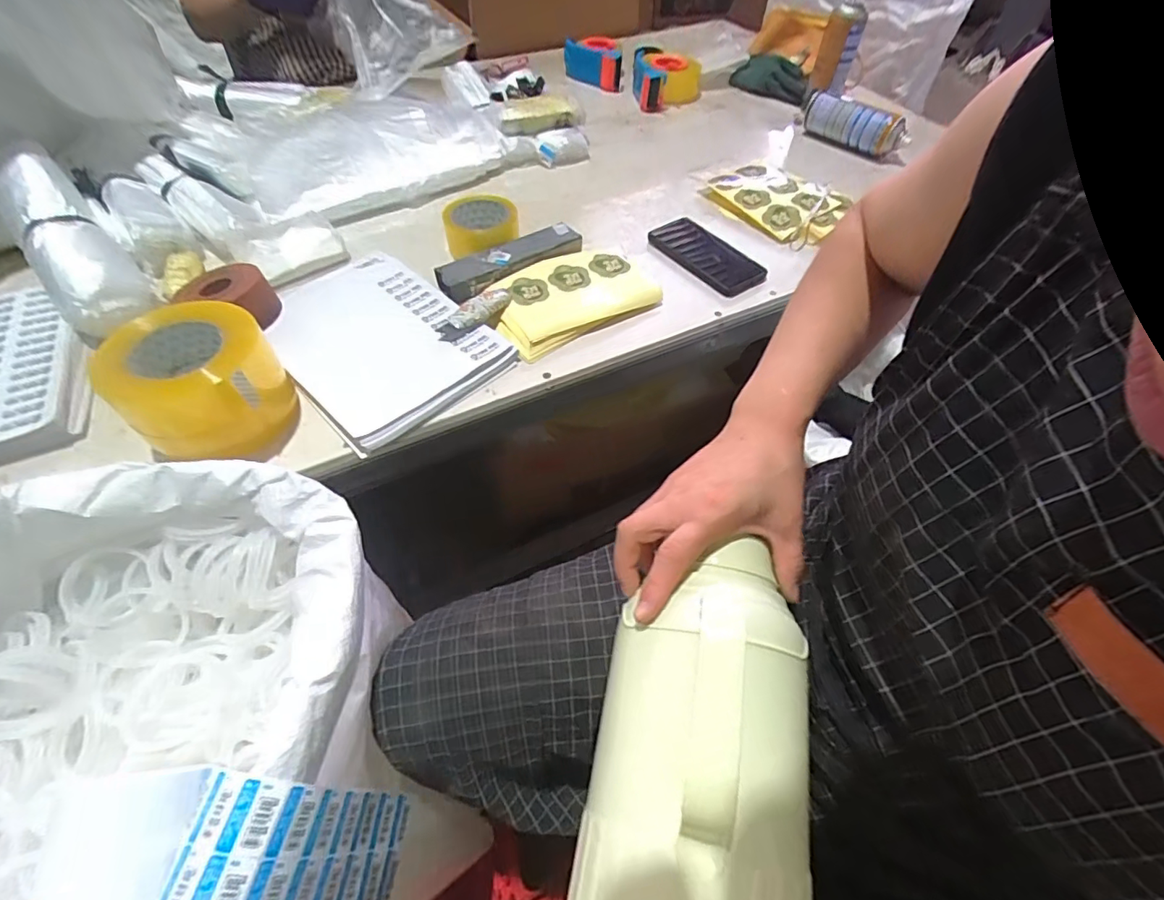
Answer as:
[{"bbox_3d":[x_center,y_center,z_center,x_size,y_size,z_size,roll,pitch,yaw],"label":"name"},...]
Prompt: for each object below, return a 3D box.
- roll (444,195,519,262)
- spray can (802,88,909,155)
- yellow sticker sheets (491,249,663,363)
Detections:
[{"bbox_3d":[-0.143,-0.319,0.749,0.099,0.053,0.108,-3,54,-3],"label":"roll"},{"bbox_3d":[0.489,-0.598,0.941,0.056,0.062,0.213,-35,61,-23],"label":"spray can"},{"bbox_3d":[-0.019,-0.202,0.669,0.214,0.018,0.142,-28,59,-20],"label":"yellow sticker sheets"}]

